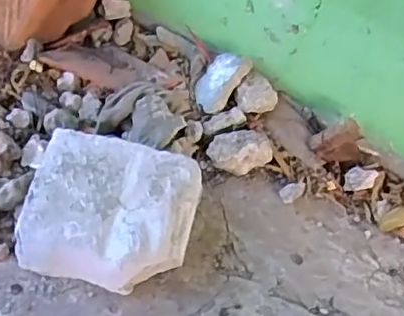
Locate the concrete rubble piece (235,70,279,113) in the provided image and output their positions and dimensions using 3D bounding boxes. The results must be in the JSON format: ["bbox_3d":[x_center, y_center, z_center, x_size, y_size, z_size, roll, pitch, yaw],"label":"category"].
[{"bbox_3d":[0.093,-0.107,0.987,0.062,0.037,0.063,-28,60,-25],"label":"concrete rubble piece"}]

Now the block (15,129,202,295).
[{"bbox_3d":[-0.127,0.086,0.827,0.221,0.107,0.198,16,52,1],"label":"block"}]

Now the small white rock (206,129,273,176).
[{"bbox_3d":[0.061,-0.010,0.947,0.105,0.048,0.069,-7,53,-11],"label":"small white rock"}]

